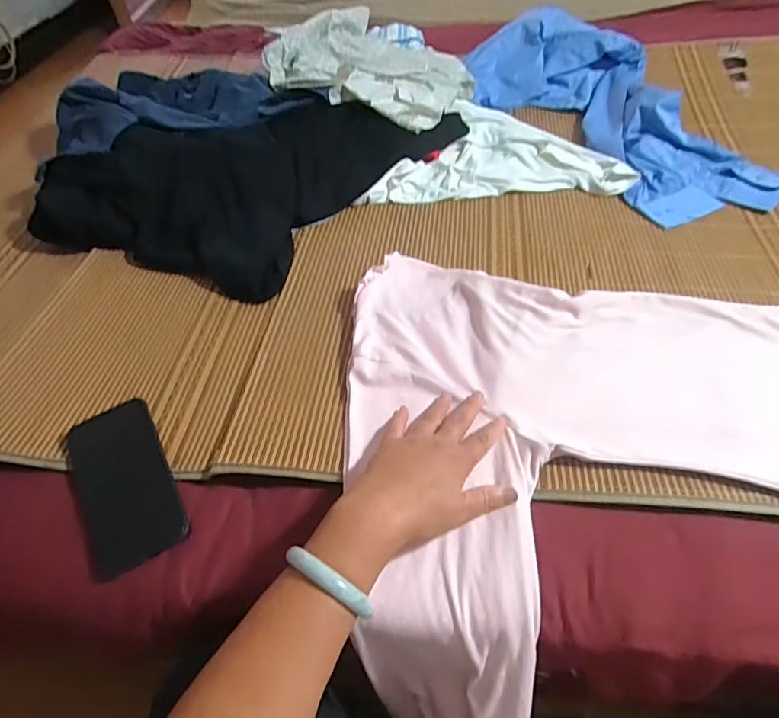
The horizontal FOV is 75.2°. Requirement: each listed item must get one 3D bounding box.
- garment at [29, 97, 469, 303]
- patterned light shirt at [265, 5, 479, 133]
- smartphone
[{"bbox_3d":[-0.204,-0.292,0.761,0.371,0.079,0.514,29,58,24],"label":"garment"},{"bbox_3d":[-0.024,-0.536,0.945,0.336,0.082,0.460,-38,58,-24],"label":"patterned light shirt"},{"bbox_3d":[-0.252,0.117,0.476,0.083,0.010,0.152,-27,64,-14],"label":"smartphone"}]

